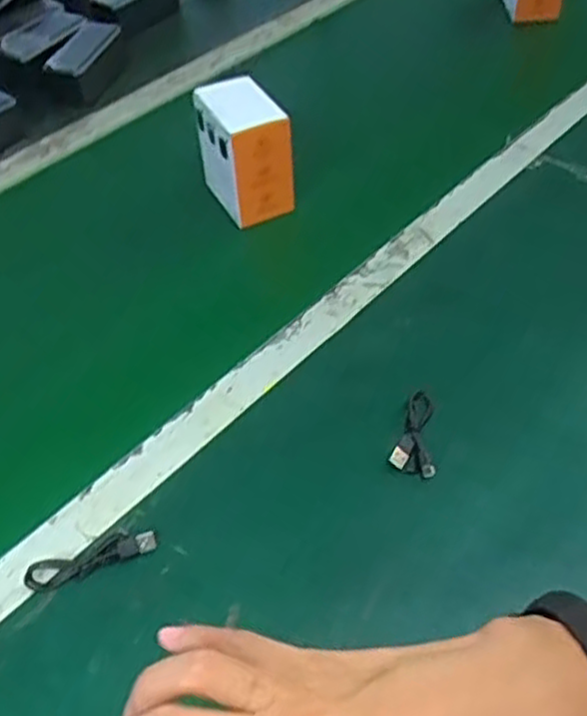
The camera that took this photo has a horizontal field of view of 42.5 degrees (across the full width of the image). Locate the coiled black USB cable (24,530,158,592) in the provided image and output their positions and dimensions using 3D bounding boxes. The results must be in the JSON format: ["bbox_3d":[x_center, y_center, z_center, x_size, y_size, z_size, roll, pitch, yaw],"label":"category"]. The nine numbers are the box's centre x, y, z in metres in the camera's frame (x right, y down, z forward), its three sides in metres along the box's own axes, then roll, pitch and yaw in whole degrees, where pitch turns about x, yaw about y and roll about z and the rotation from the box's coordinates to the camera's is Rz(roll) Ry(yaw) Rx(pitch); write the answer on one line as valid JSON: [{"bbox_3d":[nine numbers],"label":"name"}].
[{"bbox_3d":[-0.145,0.142,0.539,0.091,0.012,0.025,-21,50,-14],"label":"coiled black USB cable"}]

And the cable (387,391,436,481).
[{"bbox_3d":[0.102,0.058,0.603,0.034,0.010,0.079,12,50,14],"label":"cable"}]

